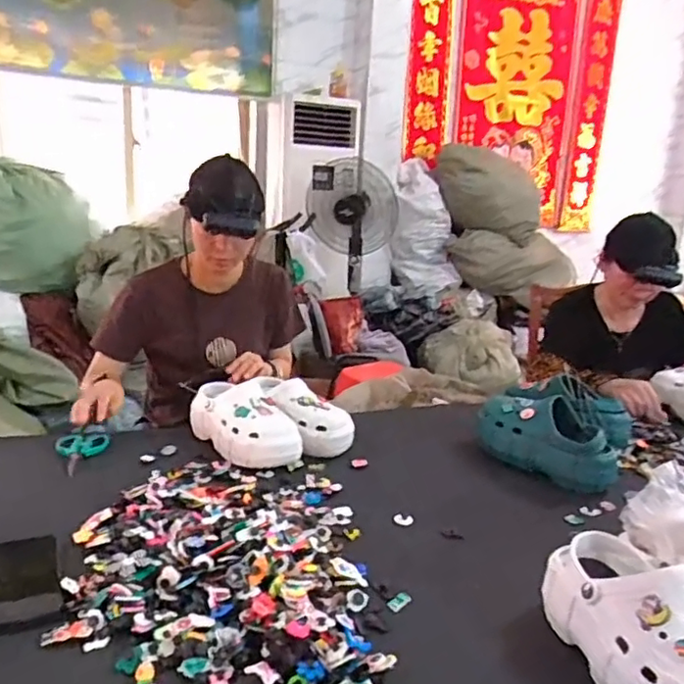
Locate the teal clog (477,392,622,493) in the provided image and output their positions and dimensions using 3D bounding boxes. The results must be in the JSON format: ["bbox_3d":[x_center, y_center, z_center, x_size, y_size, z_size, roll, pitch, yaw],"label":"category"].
[{"bbox_3d":[0.370,0.168,1.107,0.093,0.135,0.261,-7,18,-36],"label":"teal clog"}]

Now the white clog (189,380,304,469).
[{"bbox_3d":[-0.173,0.139,1.079,0.111,0.103,0.224,-7,17,-36],"label":"white clog"}]

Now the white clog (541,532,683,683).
[{"bbox_3d":[0.299,0.284,0.599,0.102,0.100,0.247,0,15,-15],"label":"white clog"}]

